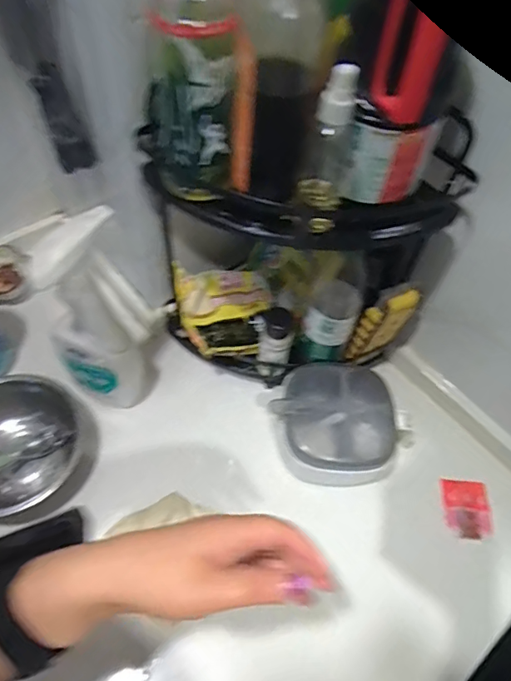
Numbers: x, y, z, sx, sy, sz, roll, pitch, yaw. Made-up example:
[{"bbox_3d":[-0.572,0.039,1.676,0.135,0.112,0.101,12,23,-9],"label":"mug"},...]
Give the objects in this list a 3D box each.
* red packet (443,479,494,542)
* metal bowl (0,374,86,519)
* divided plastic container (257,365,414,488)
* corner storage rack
[{"bbox_3d":[0.263,0.208,0.596,0.055,0.006,0.071,8,56,1],"label":"red packet"},{"bbox_3d":[-0.281,0.124,0.570,0.160,0.062,0.159,2,56,-3],"label":"metal bowl"},{"bbox_3d":[0.106,0.107,0.606,0.182,0.073,0.132,2,56,-3],"label":"divided plastic container"},{"bbox_3d":[0.032,-0.090,0.569,0.311,0.341,0.187,25,58,12],"label":"corner storage rack"}]

